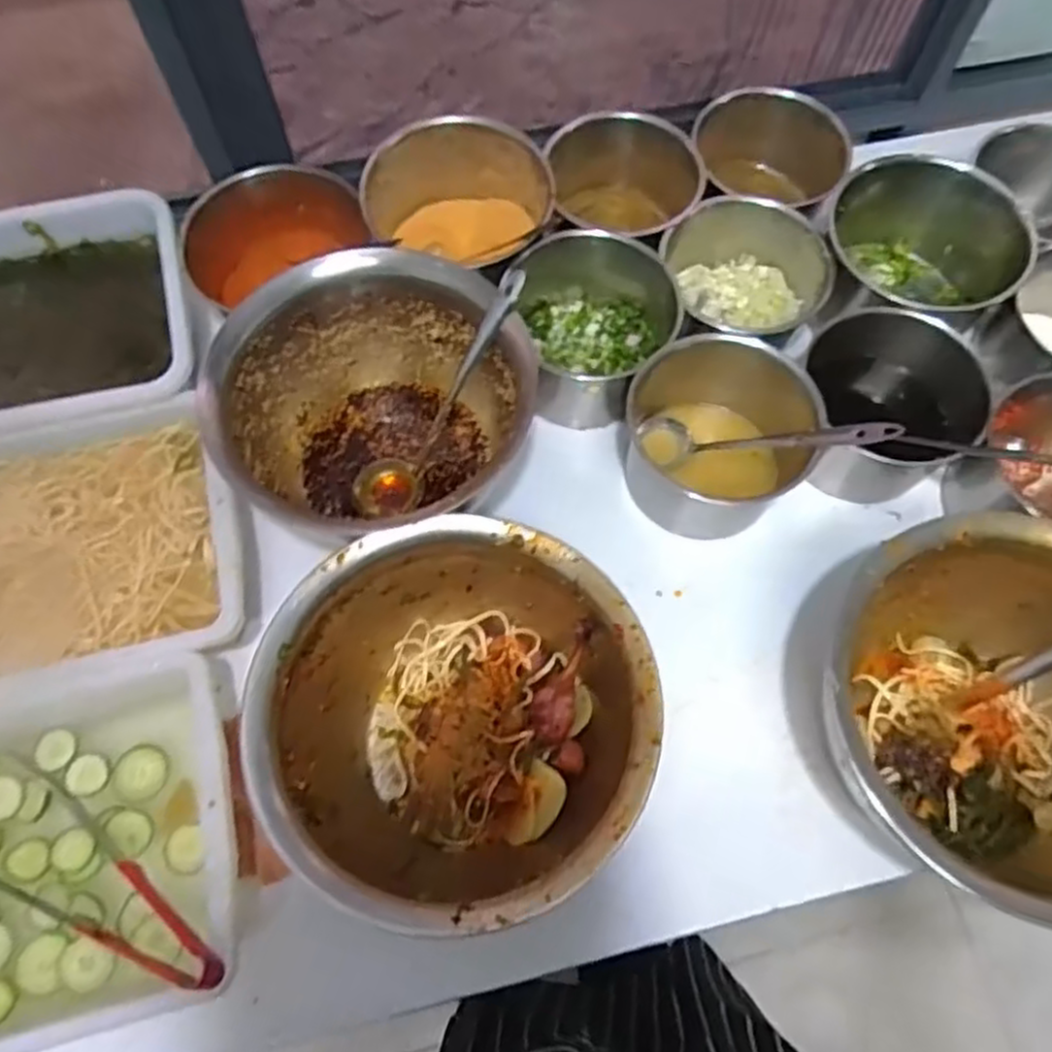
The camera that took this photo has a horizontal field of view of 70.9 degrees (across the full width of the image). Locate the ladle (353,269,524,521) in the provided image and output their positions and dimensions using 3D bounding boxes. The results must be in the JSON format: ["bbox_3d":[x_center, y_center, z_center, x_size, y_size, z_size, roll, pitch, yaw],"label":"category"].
[{"bbox_3d":[-0.076,-0.120,0.709,0.053,0.068,0.269,40,111,16],"label":"ladle"}]

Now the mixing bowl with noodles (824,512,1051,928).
[{"bbox_3d":[0.367,0.150,0.584,0.262,0.158,0.272,0,66,0],"label":"mixing bowl with noodles"}]

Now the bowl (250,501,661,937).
[{"bbox_3d":[-0.051,0.148,0.580,0.278,0.139,0.274,0,66,0],"label":"bowl"}]

